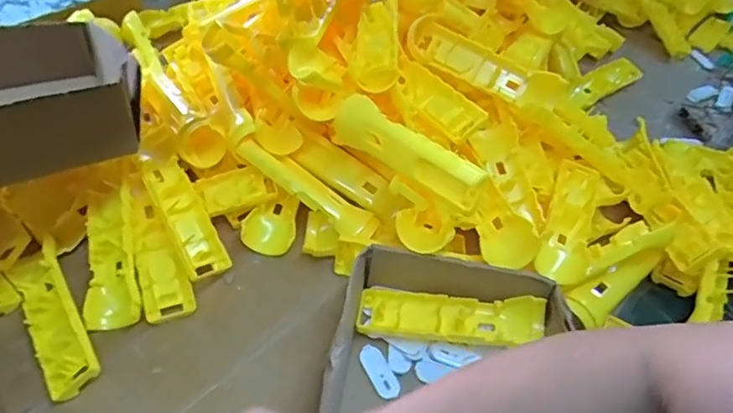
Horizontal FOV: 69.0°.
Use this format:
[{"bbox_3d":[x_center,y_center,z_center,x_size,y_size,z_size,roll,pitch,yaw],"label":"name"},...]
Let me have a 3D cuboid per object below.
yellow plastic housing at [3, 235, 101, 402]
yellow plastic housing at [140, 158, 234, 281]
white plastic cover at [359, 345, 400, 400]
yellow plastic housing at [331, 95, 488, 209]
[{"bbox_3d":[-0.271,0.093,0.459,0.042,0.034,0.145,-23,54,-26],"label":"yellow plastic housing"},{"bbox_3d":[-0.175,0.008,0.512,0.041,0.026,0.127,-25,81,-27],"label":"yellow plastic housing"},{"bbox_3d":[0.011,0.143,0.462,0.021,0.005,0.049,-20,52,-23],"label":"white plastic cover"},{"bbox_3d":[0.034,-0.051,0.485,0.163,0.050,0.024,37,53,25],"label":"yellow plastic housing"}]

